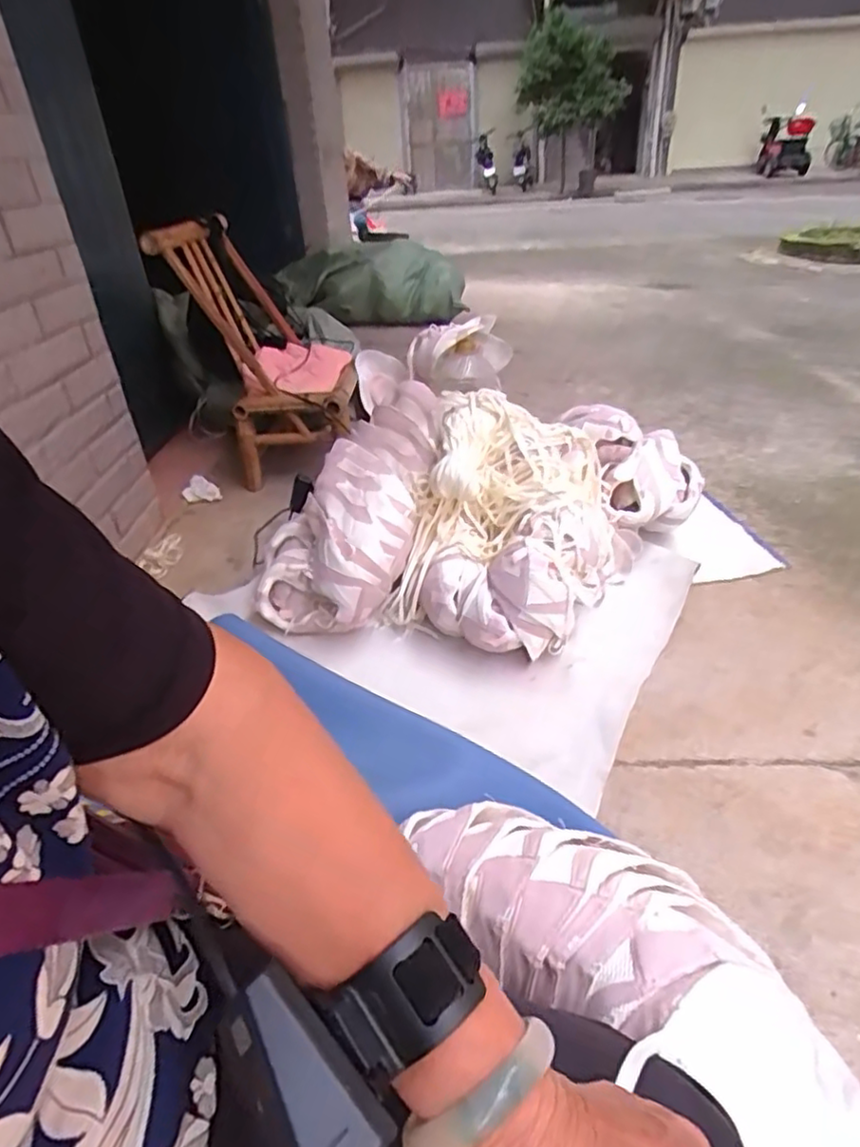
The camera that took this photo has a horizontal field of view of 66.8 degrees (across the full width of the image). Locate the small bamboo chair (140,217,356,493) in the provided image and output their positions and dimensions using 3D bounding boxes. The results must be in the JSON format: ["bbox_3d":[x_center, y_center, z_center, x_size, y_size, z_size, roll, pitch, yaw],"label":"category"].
[{"bbox_3d":[-0.390,-0.553,1.597,0.388,0.525,0.352,-4,33,0],"label":"small bamboo chair"}]

